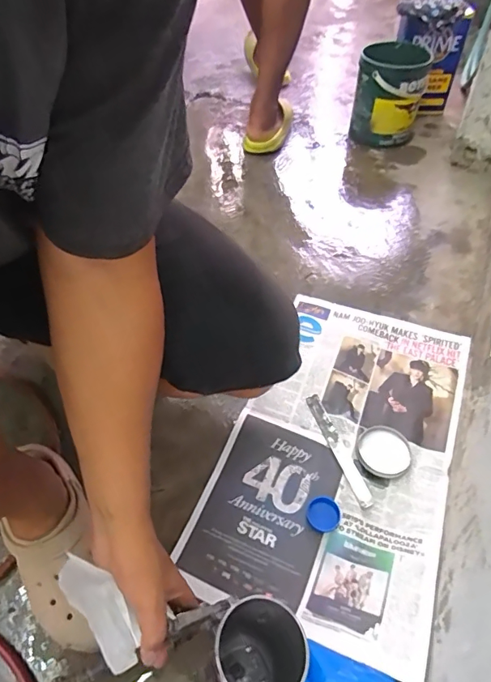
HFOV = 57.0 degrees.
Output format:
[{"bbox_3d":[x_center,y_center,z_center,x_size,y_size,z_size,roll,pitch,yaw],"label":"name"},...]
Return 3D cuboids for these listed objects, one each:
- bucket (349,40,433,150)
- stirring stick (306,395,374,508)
[{"bbox_3d":[0.371,-0.638,1.167,0.168,0.185,0.172,12,53,11],"label":"bucket"},{"bbox_3d":[0.138,0.160,0.678,0.022,0.005,0.183,-18,53,-11],"label":"stirring stick"}]

